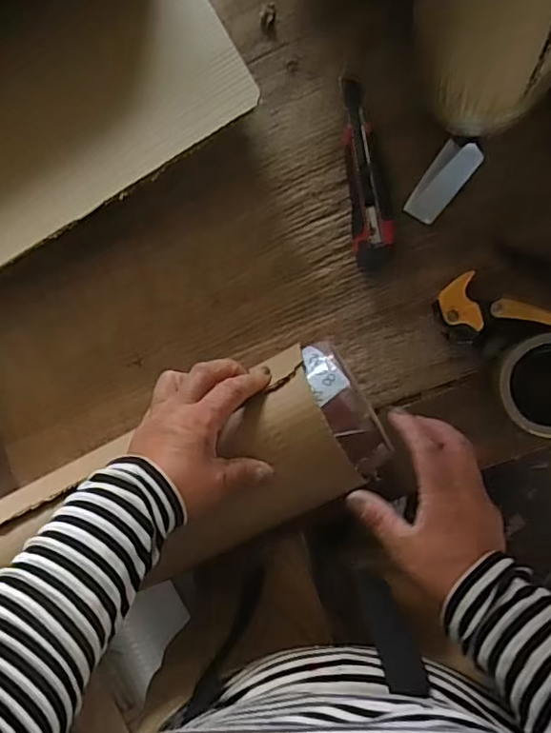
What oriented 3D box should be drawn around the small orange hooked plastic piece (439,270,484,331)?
[{"bbox_3d":[0.161,-0.055,0.505,0.033,0.010,0.050,-13,90,8],"label":"small orange hooked plastic piece"}]

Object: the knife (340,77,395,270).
[{"bbox_3d":[0.089,-0.189,0.566,0.037,0.015,0.185,-6,91,8],"label":"knife"}]

